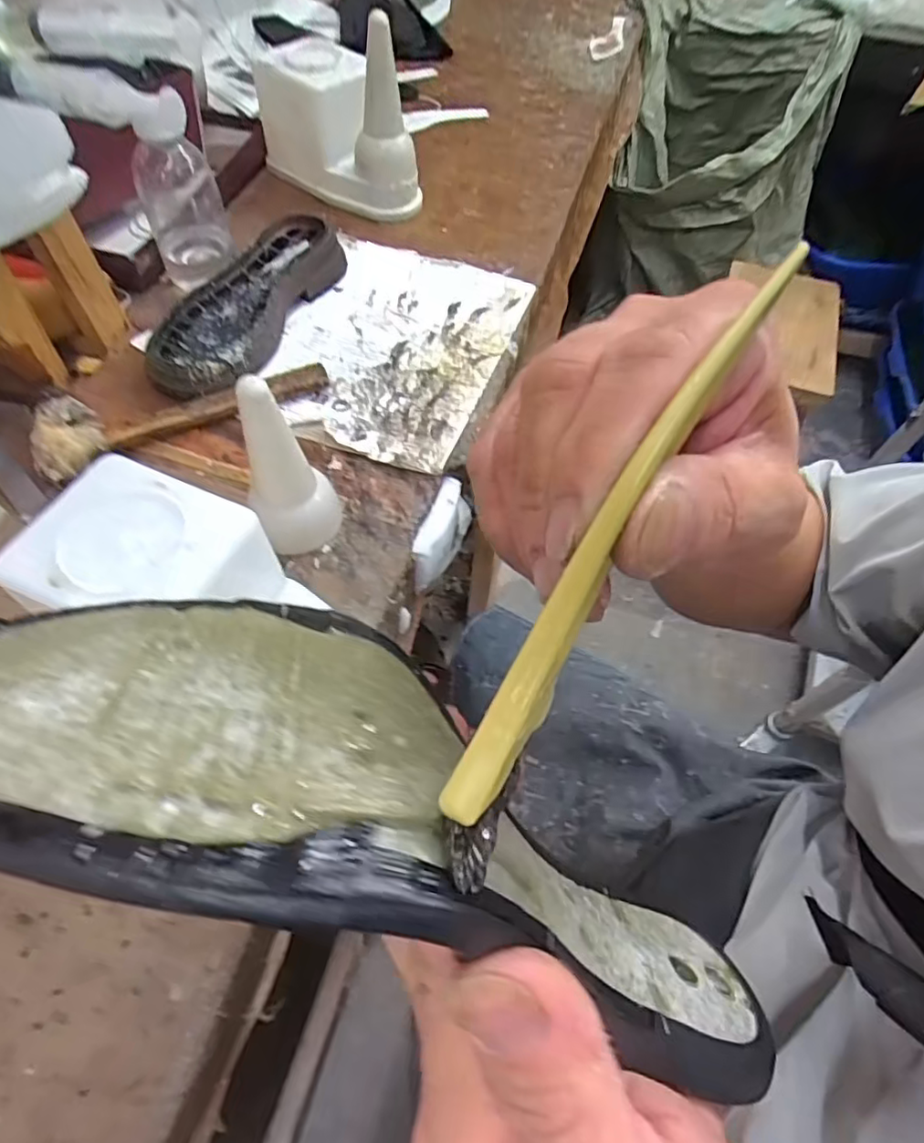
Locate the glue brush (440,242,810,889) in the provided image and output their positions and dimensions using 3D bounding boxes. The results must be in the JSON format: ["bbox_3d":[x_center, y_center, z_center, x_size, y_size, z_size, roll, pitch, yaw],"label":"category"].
[{"bbox_3d":[0.028,-0.005,0.109,0.012,0.004,0.126,28,84,12],"label":"glue brush"}]

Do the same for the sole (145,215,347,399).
[{"bbox_3d":[-0.206,-0.260,0.592,0.095,0.034,0.258,20,59,8],"label":"sole"}]

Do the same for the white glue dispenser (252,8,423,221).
[{"bbox_3d":[-0.145,-0.525,0.687,0.089,0.156,0.209,-35,67,-23],"label":"white glue dispenser"}]

